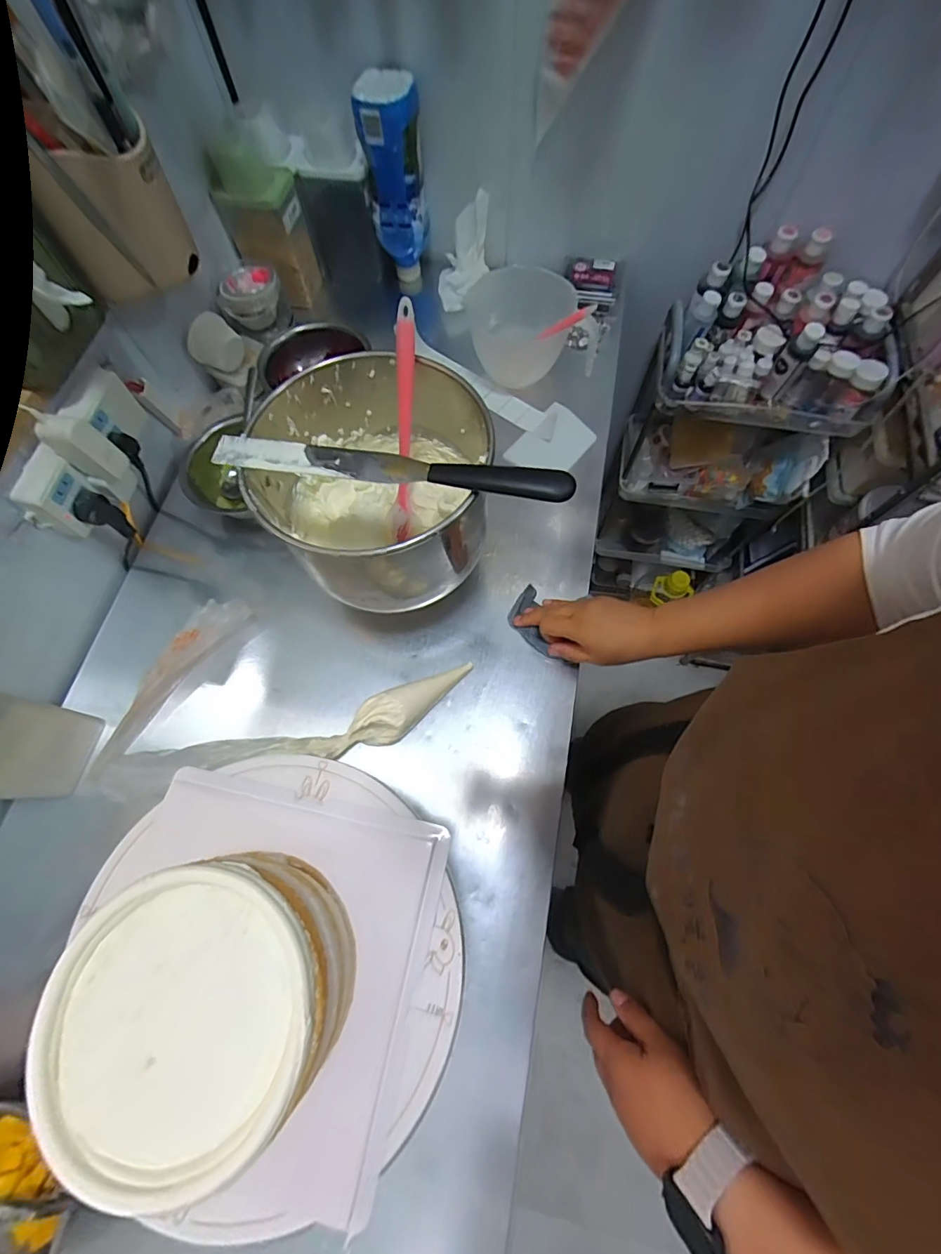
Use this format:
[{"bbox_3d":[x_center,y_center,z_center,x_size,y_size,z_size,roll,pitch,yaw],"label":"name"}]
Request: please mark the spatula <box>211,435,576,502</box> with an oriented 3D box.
[{"bbox_3d":[-0.072,-0.138,0.410,0.313,0.019,0.031,10,70,5],"label":"spatula"}]

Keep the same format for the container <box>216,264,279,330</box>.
[{"bbox_3d":[-0.334,-0.508,0.736,0.078,0.041,0.082,0,69,1],"label":"container"}]

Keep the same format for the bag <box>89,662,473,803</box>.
[{"bbox_3d":[-0.171,0.111,0.499,0.369,0.099,0.059,-18,70,-5],"label":"bag"}]

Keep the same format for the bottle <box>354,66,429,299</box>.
[{"bbox_3d":[-0.111,-0.657,0.733,0.082,0.235,0.089,-2,69,1],"label":"bottle"}]

